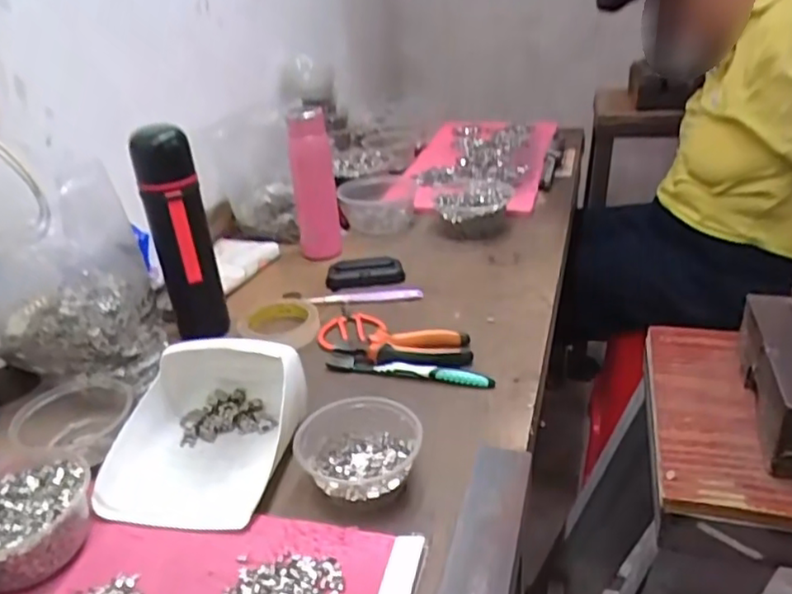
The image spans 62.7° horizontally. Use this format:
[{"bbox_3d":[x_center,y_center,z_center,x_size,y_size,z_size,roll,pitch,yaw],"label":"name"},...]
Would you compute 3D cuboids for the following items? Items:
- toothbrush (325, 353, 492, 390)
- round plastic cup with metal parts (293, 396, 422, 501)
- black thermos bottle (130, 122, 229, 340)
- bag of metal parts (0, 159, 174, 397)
[{"bbox_3d":[0.012,0.077,0.705,0.186,0.013,0.017,7,30,18],"label":"toothbrush"},{"bbox_3d":[-0.032,0.135,0.567,0.107,0.045,0.096,-4,29,-1],"label":"round plastic cup with metal parts"},{"bbox_3d":[-0.247,-0.062,0.756,0.066,0.251,0.054,-13,30,-17],"label":"black thermos bottle"},{"bbox_3d":[-0.348,-0.006,0.681,0.168,0.217,0.117,-1,29,5],"label":"bag of metal parts"}]

